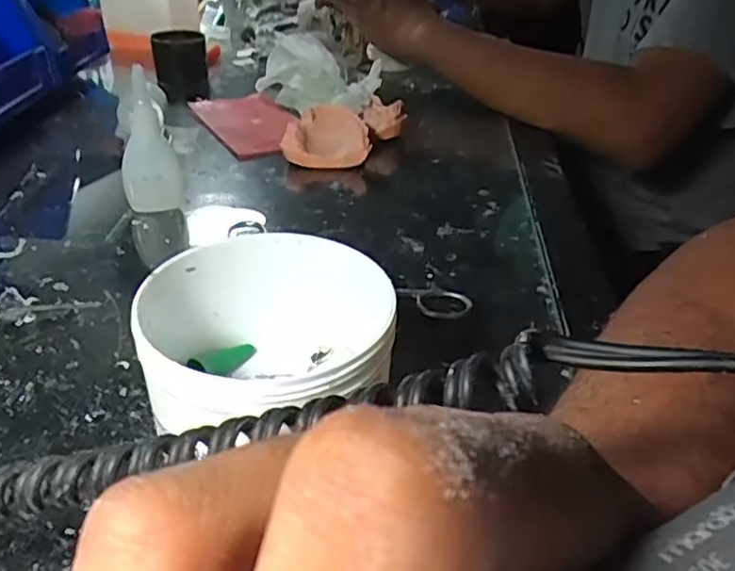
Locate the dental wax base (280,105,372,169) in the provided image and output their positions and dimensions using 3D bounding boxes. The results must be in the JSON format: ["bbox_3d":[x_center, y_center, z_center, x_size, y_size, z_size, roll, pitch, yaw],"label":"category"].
[{"bbox_3d":[-0.028,-0.115,0.505,0.065,0.032,0.064,7,33,5],"label":"dental wax base"}]

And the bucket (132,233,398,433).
[{"bbox_3d":[-0.040,0.028,0.249,0.082,0.060,0.089,0,33,-6],"label":"bucket"}]

